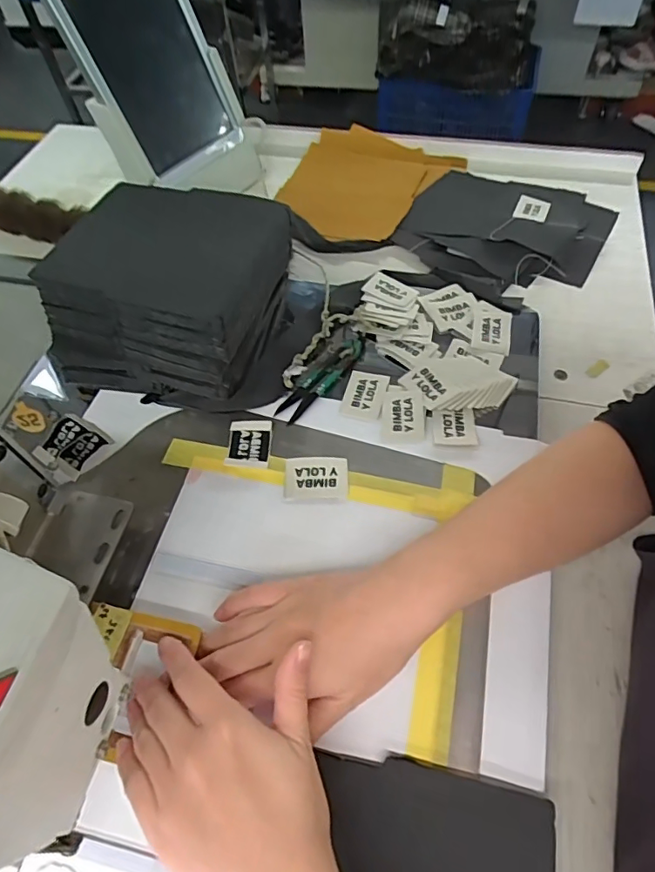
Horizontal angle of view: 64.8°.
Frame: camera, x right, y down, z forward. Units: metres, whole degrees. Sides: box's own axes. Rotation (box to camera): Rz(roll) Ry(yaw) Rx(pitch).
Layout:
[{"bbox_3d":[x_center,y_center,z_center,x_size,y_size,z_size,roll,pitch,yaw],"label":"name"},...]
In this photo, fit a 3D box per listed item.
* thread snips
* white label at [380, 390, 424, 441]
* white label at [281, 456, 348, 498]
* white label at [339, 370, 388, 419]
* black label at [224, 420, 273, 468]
[{"bbox_3d":[-0.002,-0.063,0.458,0.040,0.010,0.126,26,63,18],"label":"thread snips"},{"bbox_3d":[0.063,-0.017,0.429,0.034,0.004,0.050,-1,62,9],"label":"white label"},{"bbox_3d":[-0.009,0.032,0.402,0.049,0.006,0.034,1,58,4],"label":"white label"},{"bbox_3d":[0.032,-0.038,0.444,0.034,0.004,0.047,13,60,11],"label":"white label"},{"bbox_3d":[-0.063,0.006,0.418,0.033,0.008,0.044,0,58,3],"label":"black label"}]

